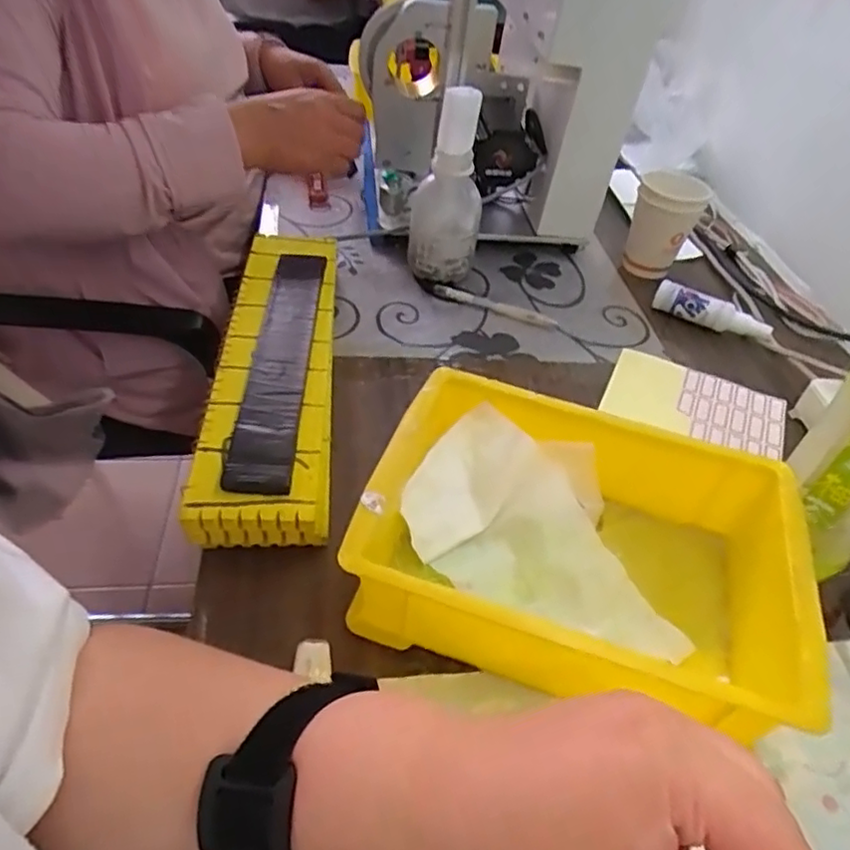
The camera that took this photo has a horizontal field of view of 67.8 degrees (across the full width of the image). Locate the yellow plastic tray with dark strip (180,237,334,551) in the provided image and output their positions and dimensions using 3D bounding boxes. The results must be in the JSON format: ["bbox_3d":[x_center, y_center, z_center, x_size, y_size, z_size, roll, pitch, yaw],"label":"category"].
[{"bbox_3d":[-0.120,-0.053,0.512,0.087,0.051,0.350,1,44,-8],"label":"yellow plastic tray with dark strip"}]

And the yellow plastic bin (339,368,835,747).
[{"bbox_3d":[0.090,0.074,0.386,0.245,0.076,0.178,19,44,12],"label":"yellow plastic bin"}]

